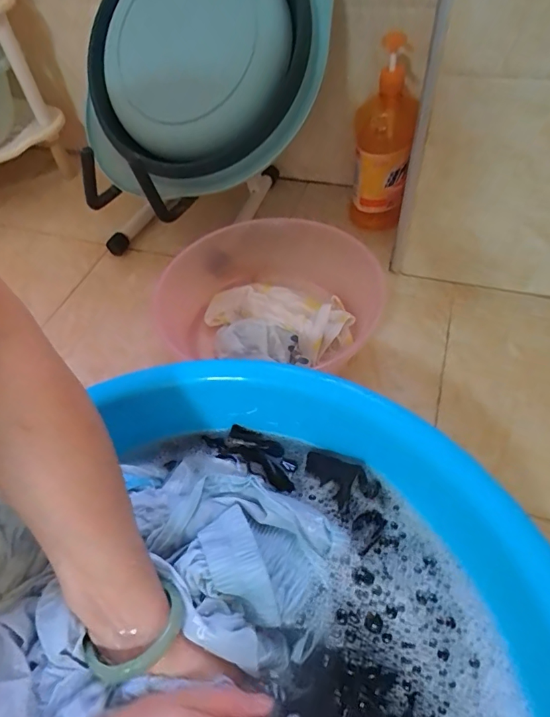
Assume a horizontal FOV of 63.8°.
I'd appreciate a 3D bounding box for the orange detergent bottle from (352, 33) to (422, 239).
[{"bbox_3d":[0.170,-0.342,0.704,0.082,0.271,0.100,4,50,8],"label":"orange detergent bottle"}]

